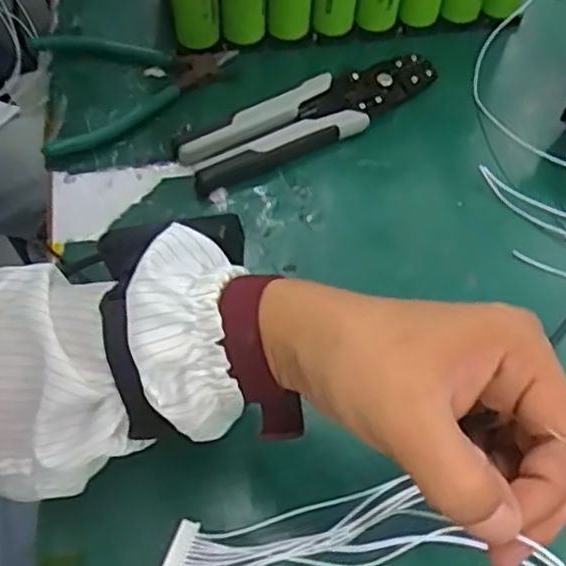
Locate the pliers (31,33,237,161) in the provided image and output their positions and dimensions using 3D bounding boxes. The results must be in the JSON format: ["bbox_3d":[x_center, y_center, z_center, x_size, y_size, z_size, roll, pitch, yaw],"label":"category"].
[{"bbox_3d":[-0.104,-0.146,0.503,0.135,0.019,0.121,-12,58,-9],"label":"pliers"}]

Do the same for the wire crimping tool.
[{"bbox_3d":[0.023,-0.120,0.496,0.199,0.017,0.050,-26,62,-17],"label":"wire crimping tool"}]

